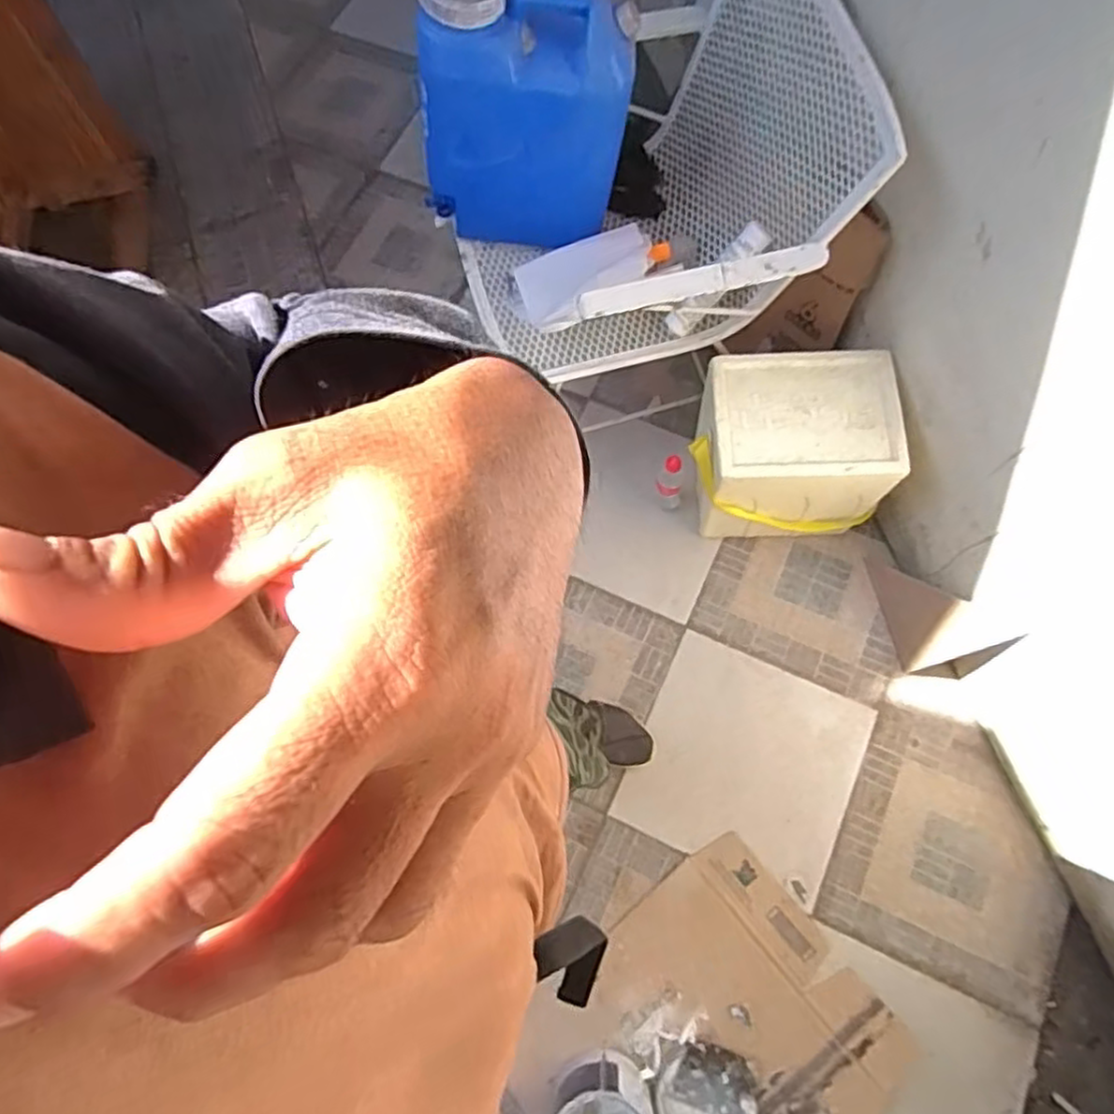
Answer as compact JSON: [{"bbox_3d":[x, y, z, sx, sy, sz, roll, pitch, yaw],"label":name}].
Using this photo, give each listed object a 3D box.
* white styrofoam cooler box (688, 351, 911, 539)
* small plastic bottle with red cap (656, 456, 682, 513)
[{"bbox_3d":[0.424,-0.198,1.381,0.343,0.326,0.264,-3,71,1],"label":"white styrofoam cooler box"},{"bbox_3d":[0.229,-0.149,1.454,0.049,0.216,0.057,17,72,8],"label":"small plastic bottle with red cap"}]

